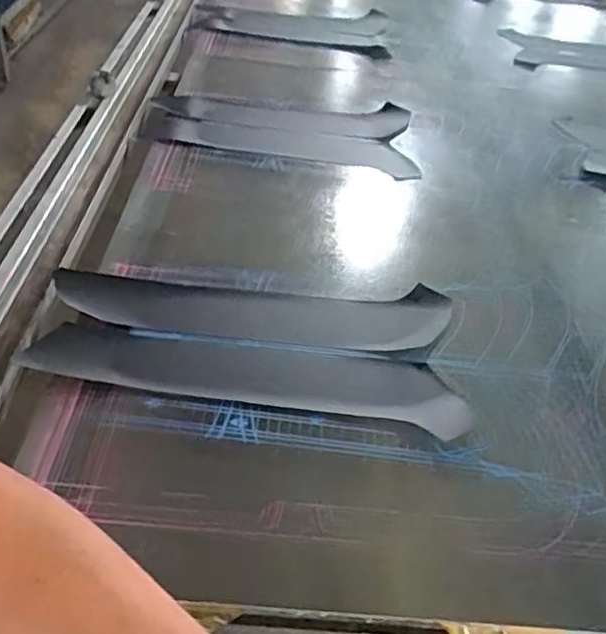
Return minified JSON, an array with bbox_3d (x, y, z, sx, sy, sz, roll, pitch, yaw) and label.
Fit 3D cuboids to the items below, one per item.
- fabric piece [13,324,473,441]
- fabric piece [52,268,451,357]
[{"bbox_3d":[-0.051,0.053,0.646,0.422,0.008,0.093,9,41,1],"label":"fabric piece"},{"bbox_3d":[-0.045,-0.006,0.709,0.430,0.015,0.107,2,41,-7],"label":"fabric piece"}]

